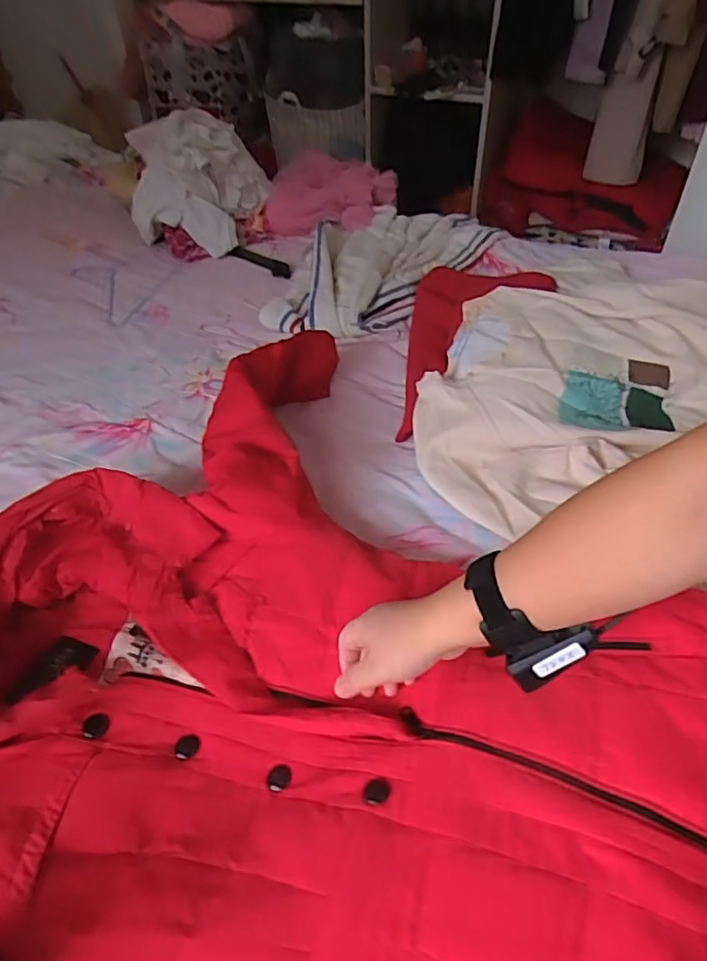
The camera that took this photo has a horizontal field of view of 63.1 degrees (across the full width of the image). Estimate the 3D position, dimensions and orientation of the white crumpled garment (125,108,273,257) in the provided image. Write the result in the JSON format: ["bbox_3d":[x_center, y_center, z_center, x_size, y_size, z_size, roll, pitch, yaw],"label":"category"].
[{"bbox_3d":[-0.336,-0.645,1.233,0.233,0.228,0.272,20,48,21],"label":"white crumpled garment"}]

